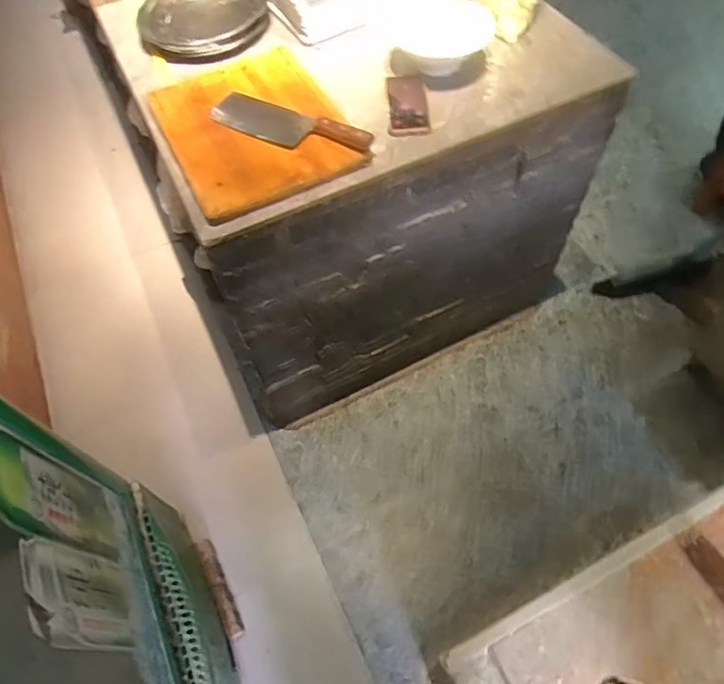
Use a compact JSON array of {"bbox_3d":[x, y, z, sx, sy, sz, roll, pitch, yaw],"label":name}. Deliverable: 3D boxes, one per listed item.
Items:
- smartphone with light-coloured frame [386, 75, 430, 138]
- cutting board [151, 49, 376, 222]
[{"bbox_3d":[0.088,-0.457,1.047,0.073,0.015,0.174,-2,59,3],"label":"smartphone with light-coloured frame"},{"bbox_3d":[-0.209,-0.407,1.028,0.301,0.034,0.389,-27,61,-12],"label":"cutting board"}]

